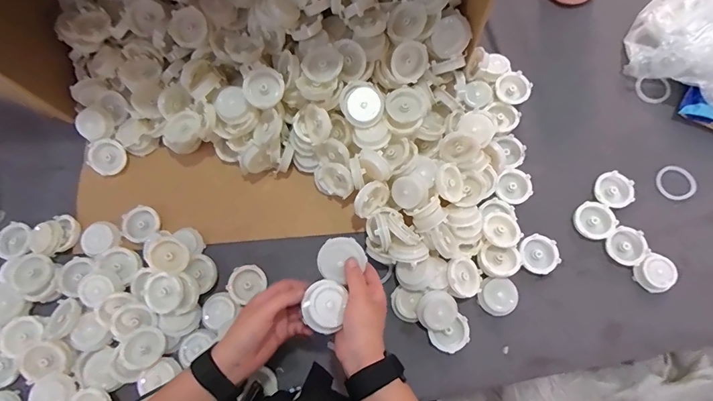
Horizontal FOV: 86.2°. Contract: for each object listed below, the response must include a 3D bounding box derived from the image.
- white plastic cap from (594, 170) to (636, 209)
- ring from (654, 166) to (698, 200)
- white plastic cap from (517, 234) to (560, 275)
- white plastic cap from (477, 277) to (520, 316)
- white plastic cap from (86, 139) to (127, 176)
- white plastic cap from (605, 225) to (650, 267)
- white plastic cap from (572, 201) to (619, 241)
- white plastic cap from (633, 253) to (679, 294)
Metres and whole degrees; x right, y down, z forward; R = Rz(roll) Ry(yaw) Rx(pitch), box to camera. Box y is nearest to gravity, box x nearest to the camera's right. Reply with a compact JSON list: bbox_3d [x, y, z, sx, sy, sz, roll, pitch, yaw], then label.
[{"bbox_3d":[0.412,-0.017,0.610,0.054,0.018,0.056,-1,75,2],"label":"white plastic cap"},{"bbox_3d":[0.517,-0.029,0.618,0.058,0.008,0.056,-1,75,2],"label":"ring"},{"bbox_3d":[0.280,0.081,0.581,0.057,0.018,0.059,-1,75,2],"label":"white plastic cap"},{"bbox_3d":[0.212,0.143,0.566,0.055,0.021,0.051,-1,75,2],"label":"white plastic cap"},{"bbox_3d":[-0.412,-0.071,0.629,0.055,0.014,0.055,1,87,-18],"label":"white plastic cap"},{"bbox_3d":[0.415,0.069,0.584,0.054,0.018,0.054,-1,75,2],"label":"white plastic cap"},{"bbox_3d":[0.371,0.032,0.594,0.054,0.017,0.058,-1,75,2],"label":"white plastic cap"},{"bbox_3d":[0.450,0.109,0.572,0.052,0.024,0.050,-1,75,2],"label":"white plastic cap"}]

